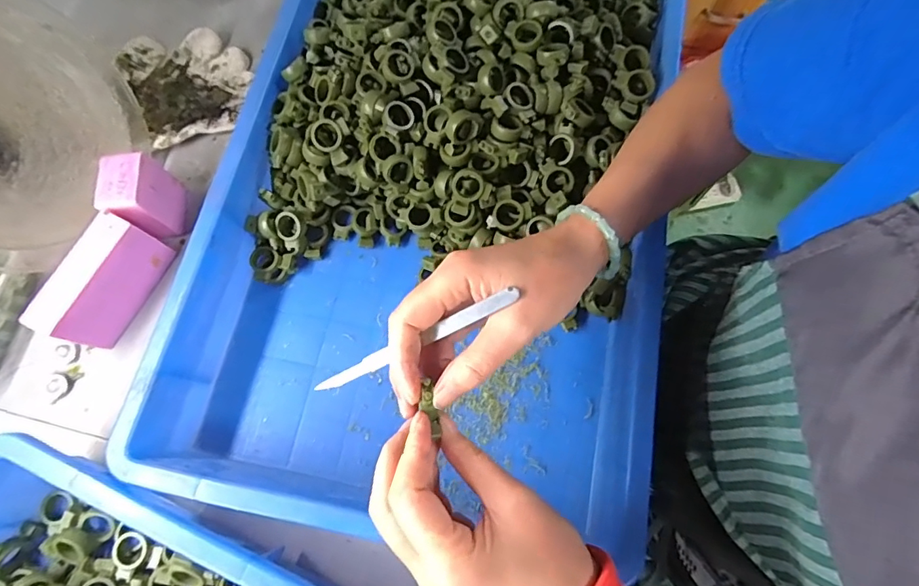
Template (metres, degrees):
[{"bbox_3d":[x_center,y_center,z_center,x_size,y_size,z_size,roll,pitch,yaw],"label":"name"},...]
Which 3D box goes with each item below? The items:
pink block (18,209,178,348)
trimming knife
[{"bbox_3d":[-0.311,-0.009,0.419,0.033,0.070,0.107,25,74,9],"label":"pink block"},{"bbox_3d":[-0.029,0.030,0.278,0.137,0.008,0.010,-27,72,16],"label":"trimming knife"}]

